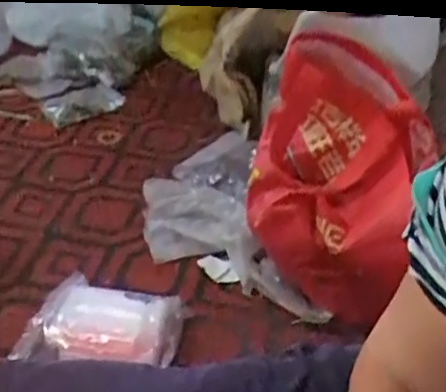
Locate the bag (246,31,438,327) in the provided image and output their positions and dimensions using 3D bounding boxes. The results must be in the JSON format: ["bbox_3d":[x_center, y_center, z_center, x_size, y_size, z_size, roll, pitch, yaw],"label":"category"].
[{"bbox_3d":[0.143,-0.025,0.781,0.211,0.264,0.258,12,37,12],"label":"bag"}]

